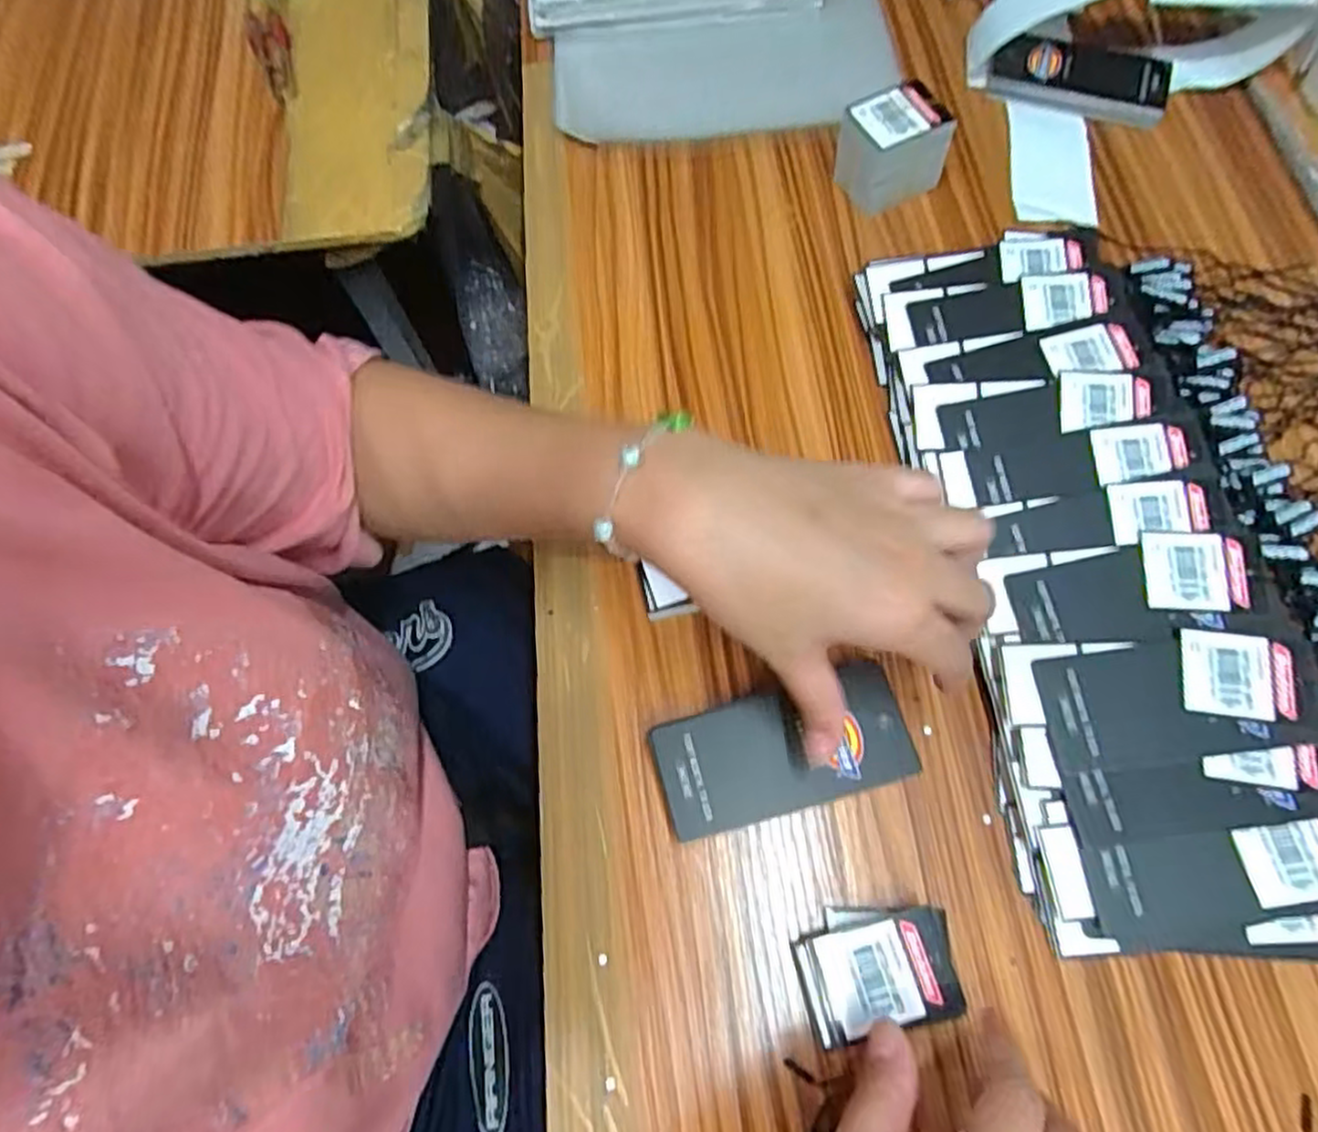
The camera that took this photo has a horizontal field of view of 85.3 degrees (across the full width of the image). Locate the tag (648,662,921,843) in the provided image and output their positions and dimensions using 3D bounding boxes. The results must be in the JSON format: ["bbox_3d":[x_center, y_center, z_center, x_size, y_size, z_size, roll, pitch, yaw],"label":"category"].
[{"bbox_3d":[0.054,0.080,0.311,0.108,0.007,0.052,-13,69,-4],"label":"tag"}]

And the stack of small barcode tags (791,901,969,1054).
[{"bbox_3d":[0.089,0.162,0.289,0.063,0.016,0.043,-15,69,-3],"label":"stack of small barcode tags"}]

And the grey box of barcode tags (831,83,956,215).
[{"bbox_3d":[0.137,-0.245,0.420,0.056,0.048,0.036,-23,70,-7],"label":"grey box of barcode tags"}]

